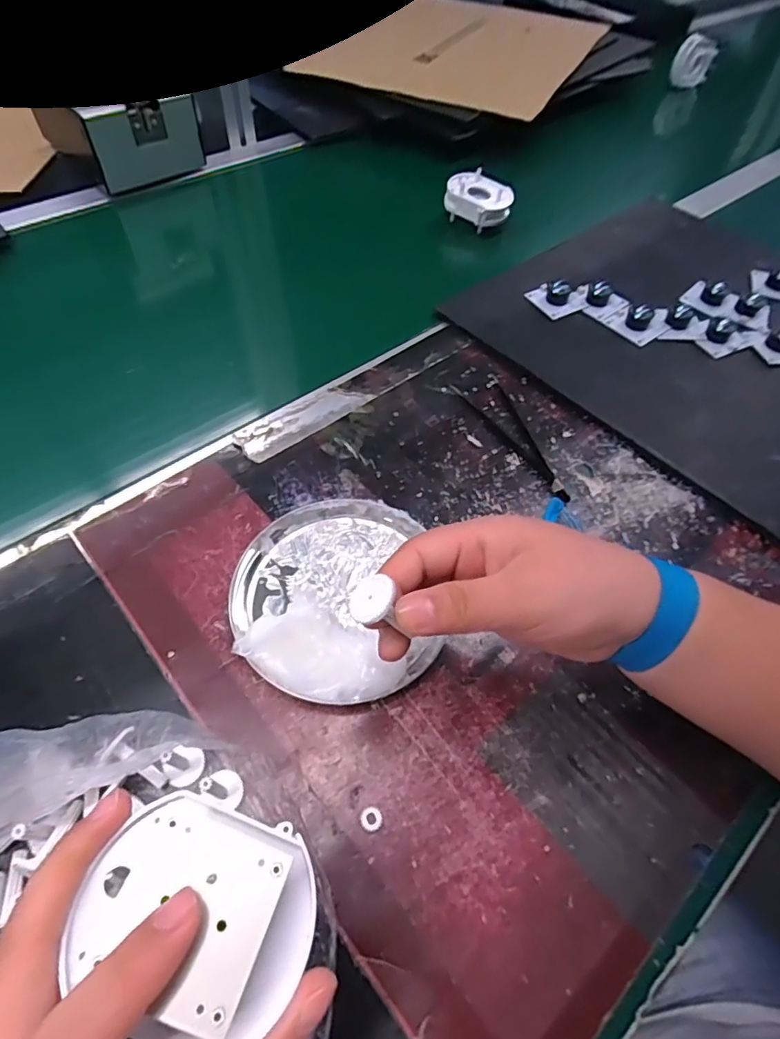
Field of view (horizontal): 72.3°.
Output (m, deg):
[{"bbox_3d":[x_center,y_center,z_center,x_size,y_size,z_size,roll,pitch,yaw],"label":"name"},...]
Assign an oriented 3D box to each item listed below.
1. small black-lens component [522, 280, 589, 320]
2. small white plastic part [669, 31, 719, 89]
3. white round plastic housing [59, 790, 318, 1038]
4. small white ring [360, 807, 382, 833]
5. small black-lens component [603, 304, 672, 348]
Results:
[{"bbox_3d":[0.157,-0.208,0.492,0.044,0.022,0.043,-19,59,-16],"label":"small black-lens component"},{"bbox_3d":[0.498,-0.752,0.880,0.023,0.065,0.063,-21,60,-17],"label":"small white plastic part"},{"bbox_3d":[-0.056,0.115,0.158,0.065,0.029,0.056,30,59,16],"label":"white round plastic housing"},{"bbox_3d":[-0.009,0.144,0.256,0.010,0.004,0.011,2,56,-3],"label":"small white ring"},{"bbox_3d":[0.222,-0.180,0.473,0.047,0.021,0.044,-36,65,-24],"label":"small black-lens component"}]

